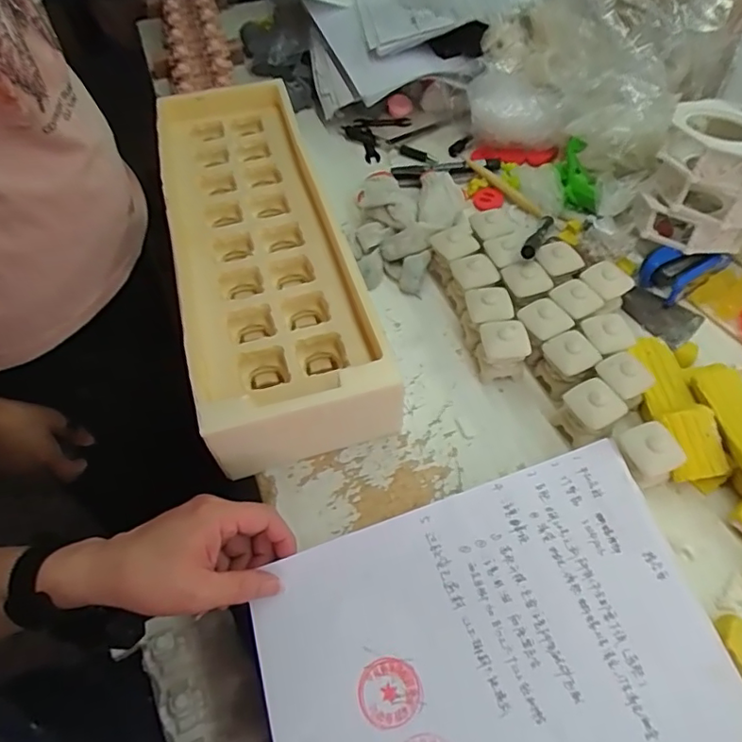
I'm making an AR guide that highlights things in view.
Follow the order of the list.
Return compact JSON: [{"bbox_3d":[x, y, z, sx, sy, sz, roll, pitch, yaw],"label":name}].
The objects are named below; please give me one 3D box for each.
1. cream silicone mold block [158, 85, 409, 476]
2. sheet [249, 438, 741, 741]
[{"bbox_3d":[-0.120,-0.137,0.569,0.168,0.085,0.493,-16,56,-9],"label":"cream silicone mold block"},{"bbox_3d":[0.077,0.190,0.371,0.295,0.040,0.203,-16,56,-8],"label":"sheet"}]

